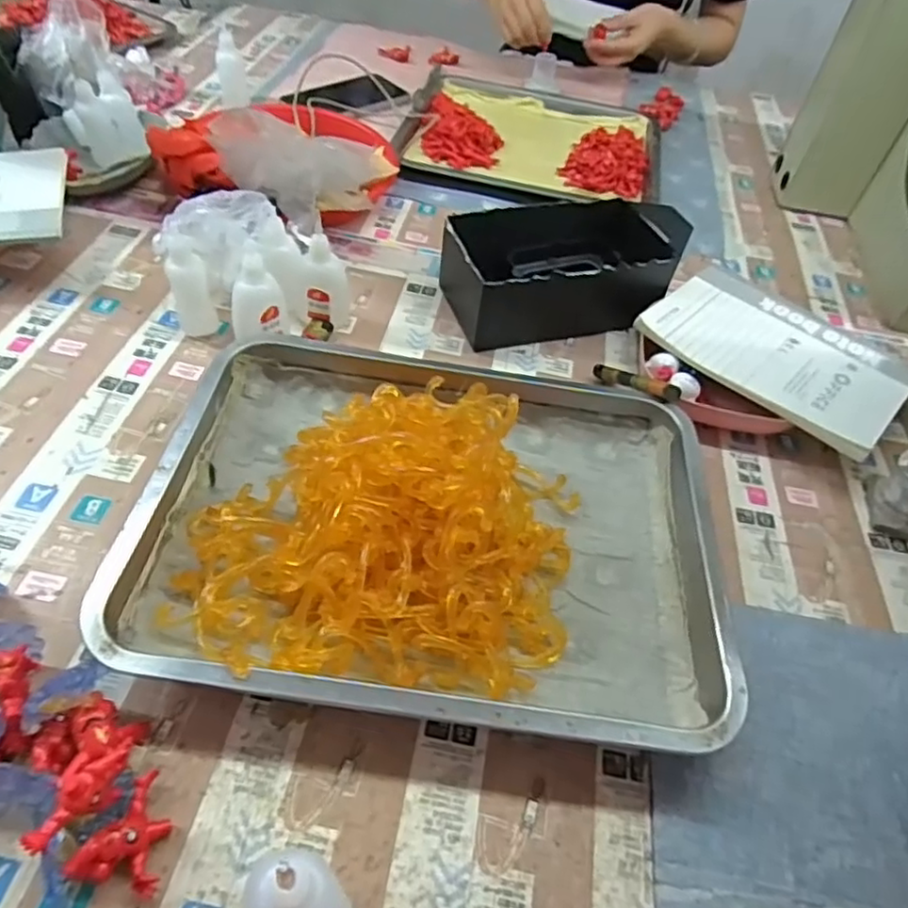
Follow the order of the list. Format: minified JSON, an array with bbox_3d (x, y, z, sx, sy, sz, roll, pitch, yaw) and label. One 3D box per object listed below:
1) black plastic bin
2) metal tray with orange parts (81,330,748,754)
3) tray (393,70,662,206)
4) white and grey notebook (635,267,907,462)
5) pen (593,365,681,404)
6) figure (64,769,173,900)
[{"bbox_3d":[0.101,-0.163,0.564,0.204,0.071,0.116,-13,53,-16],"label":"black plastic bin"},{"bbox_3d":[-0.006,0.025,0.391,0.343,0.073,0.264,8,50,0],"label":"metal tray with orange parts"},{"bbox_3d":[0.097,-0.394,0.788,0.306,0.026,0.274,10,50,2],"label":"tray"},{"bbox_3d":[0.268,-0.087,0.528,0.198,0.010,0.135,38,59,23],"label":"white and grey notebook"},{"bbox_3d":[0.142,-0.056,0.498,0.016,0.018,0.076,-30,35,-27],"label":"pen"},{"bbox_3d":[-0.143,0.169,0.287,0.035,0.018,0.045,11,50,3],"label":"figure"}]

